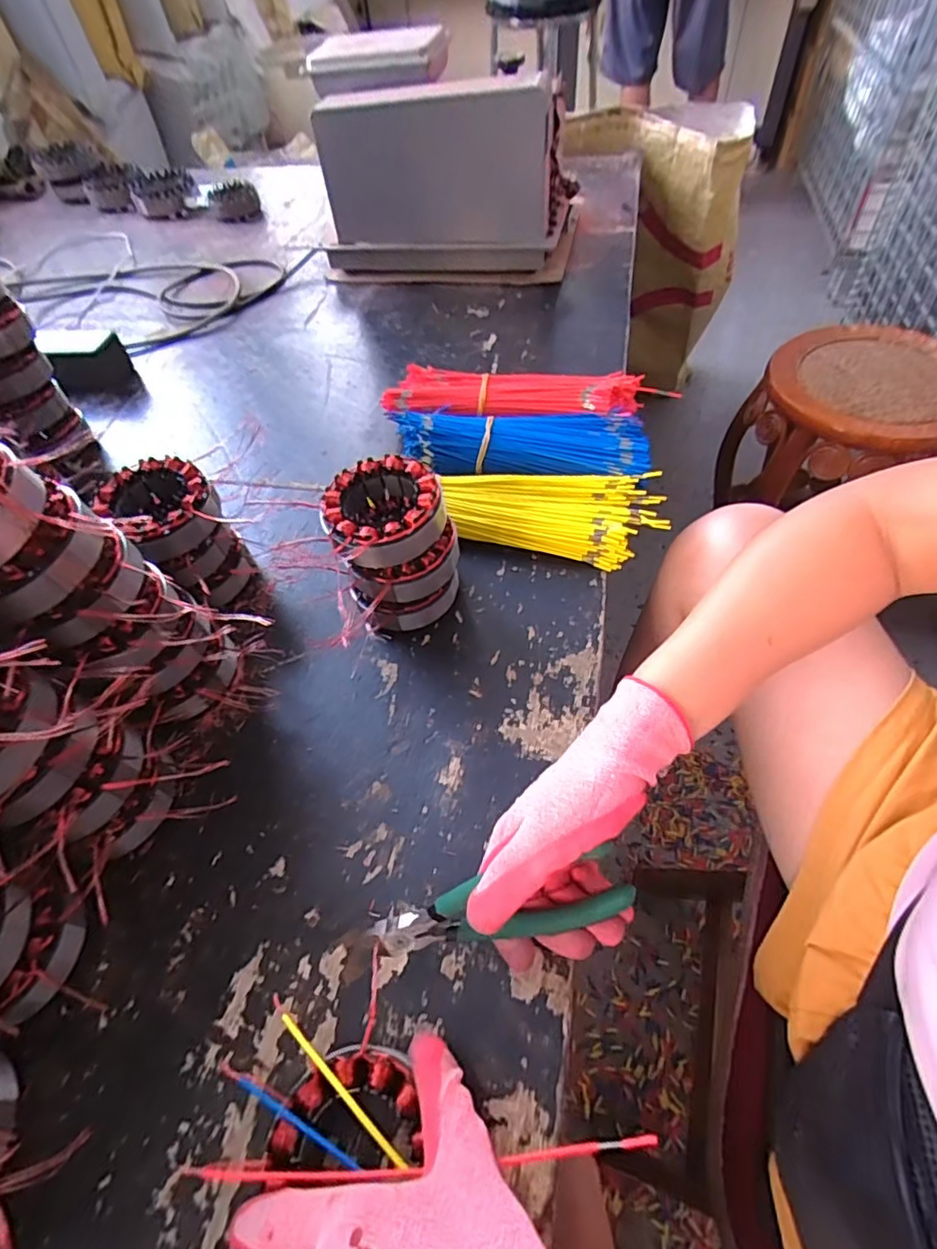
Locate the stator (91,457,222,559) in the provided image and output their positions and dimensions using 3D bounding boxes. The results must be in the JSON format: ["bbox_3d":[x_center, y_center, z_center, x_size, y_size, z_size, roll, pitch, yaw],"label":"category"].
[{"bbox_3d":[-0.239,-0.090,0.458,0.077,0.037,0.089,-28,56,-15],"label":"stator"}]

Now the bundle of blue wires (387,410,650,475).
[{"bbox_3d":[0.047,-0.175,0.581,0.244,0.050,0.079,8,55,9],"label":"bundle of blue wires"}]

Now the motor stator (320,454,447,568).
[{"bbox_3d":[-0.063,-0.081,0.436,0.083,0.045,0.085,-2,54,3],"label":"motor stator"}]

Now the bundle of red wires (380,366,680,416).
[{"bbox_3d":[0.050,-0.233,0.622,0.277,0.050,0.069,5,54,7],"label":"bundle of red wires"}]

